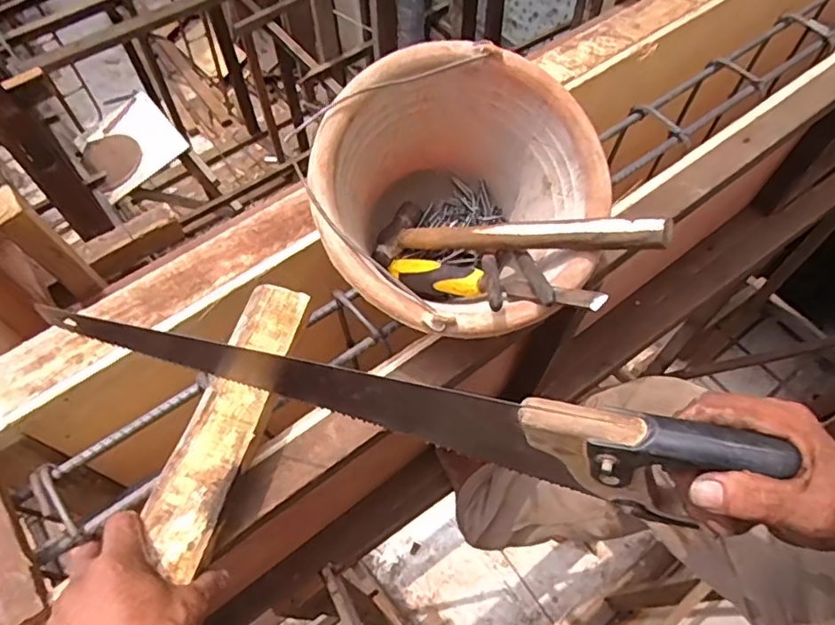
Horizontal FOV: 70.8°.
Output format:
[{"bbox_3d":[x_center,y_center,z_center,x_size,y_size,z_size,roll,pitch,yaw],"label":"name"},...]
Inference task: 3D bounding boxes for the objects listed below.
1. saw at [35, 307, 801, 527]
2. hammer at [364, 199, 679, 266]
[{"bbox_3d":[-0.017,0.065,0.392,0.435,0.105,0.029,11,61,10],"label":"saw"},{"bbox_3d":[0.081,-0.073,0.534,0.280,0.023,0.066,5,56,37],"label":"hammer"}]

